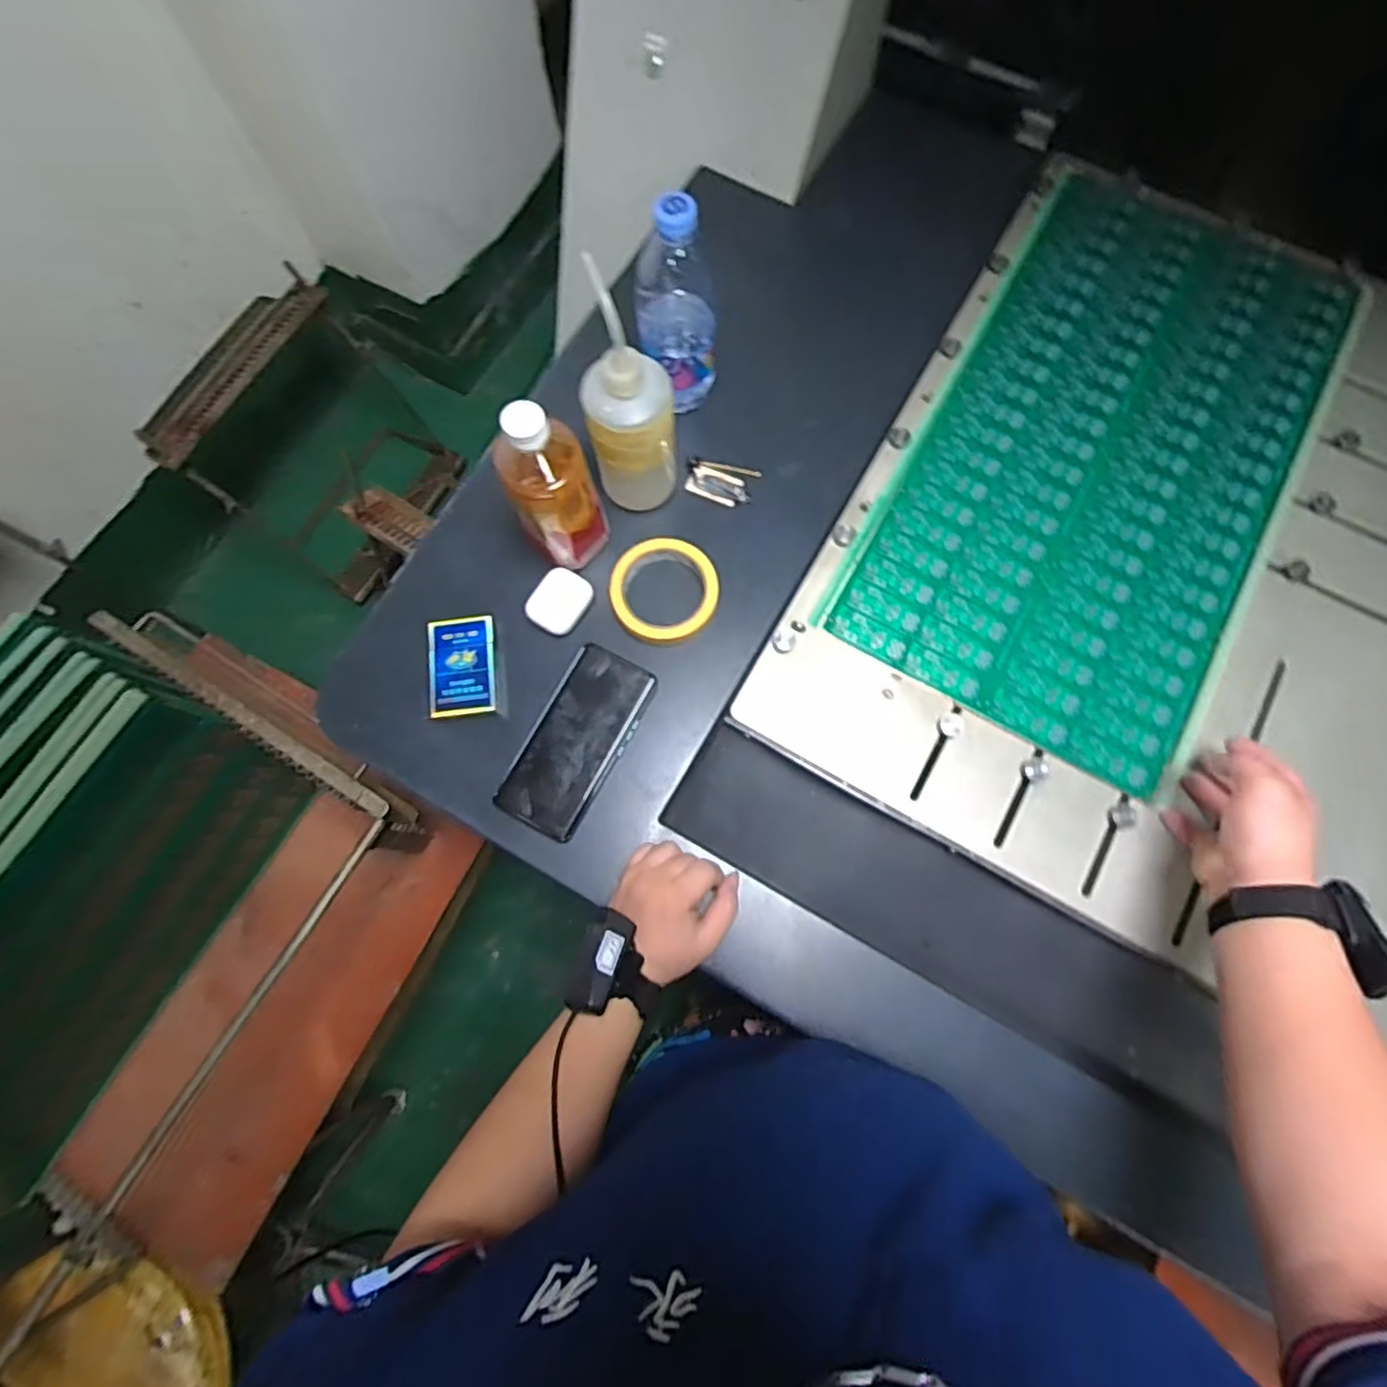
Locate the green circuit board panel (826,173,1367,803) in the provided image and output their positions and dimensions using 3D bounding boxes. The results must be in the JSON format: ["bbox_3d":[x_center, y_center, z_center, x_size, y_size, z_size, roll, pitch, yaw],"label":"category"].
[{"bbox_3d":[0.410,-0.238,0.664,0.321,0.007,0.602,29,77,7],"label":"green circuit board panel"}]

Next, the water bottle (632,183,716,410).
[{"bbox_3d":[-0.014,-0.334,0.602,0.069,0.191,0.059,1,75,0],"label":"water bottle"}]

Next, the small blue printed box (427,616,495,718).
[{"bbox_3d":[-0.208,-0.025,0.613,0.057,0.020,0.087,-6,75,-2],"label":"small blue printed box"}]

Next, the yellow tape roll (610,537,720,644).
[{"bbox_3d":[-0.027,-0.096,0.627,0.098,0.013,0.097,0,75,0],"label":"yellow tape roll"}]

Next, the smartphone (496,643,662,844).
[{"bbox_3d":[-0.103,0.041,0.601,0.077,0.005,0.165,28,77,7],"label":"smartphone"}]

